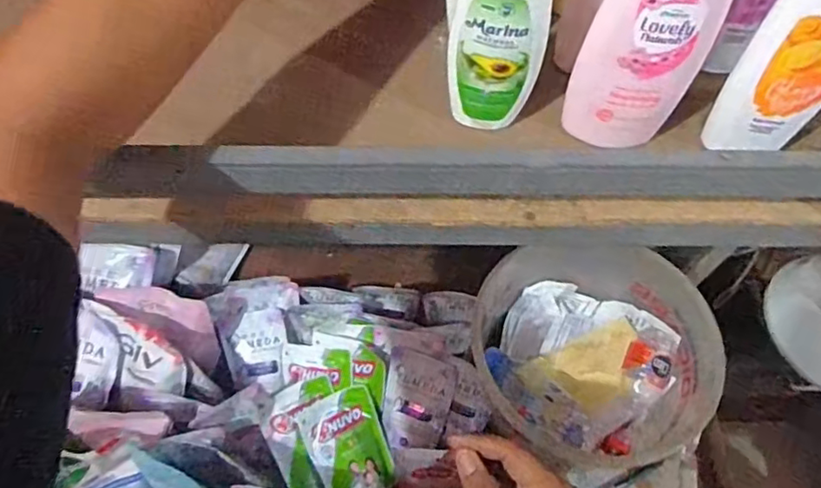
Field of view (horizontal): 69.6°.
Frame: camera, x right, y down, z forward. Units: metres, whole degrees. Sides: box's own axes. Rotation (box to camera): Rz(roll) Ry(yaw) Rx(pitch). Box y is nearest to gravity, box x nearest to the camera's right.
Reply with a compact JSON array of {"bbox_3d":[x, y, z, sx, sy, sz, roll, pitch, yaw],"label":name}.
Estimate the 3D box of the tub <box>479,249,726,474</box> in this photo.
[{"bbox_3d":[0.206,0.138,0.721,0.236,0.189,0.238,1,61,-1],"label":"tub"}]

